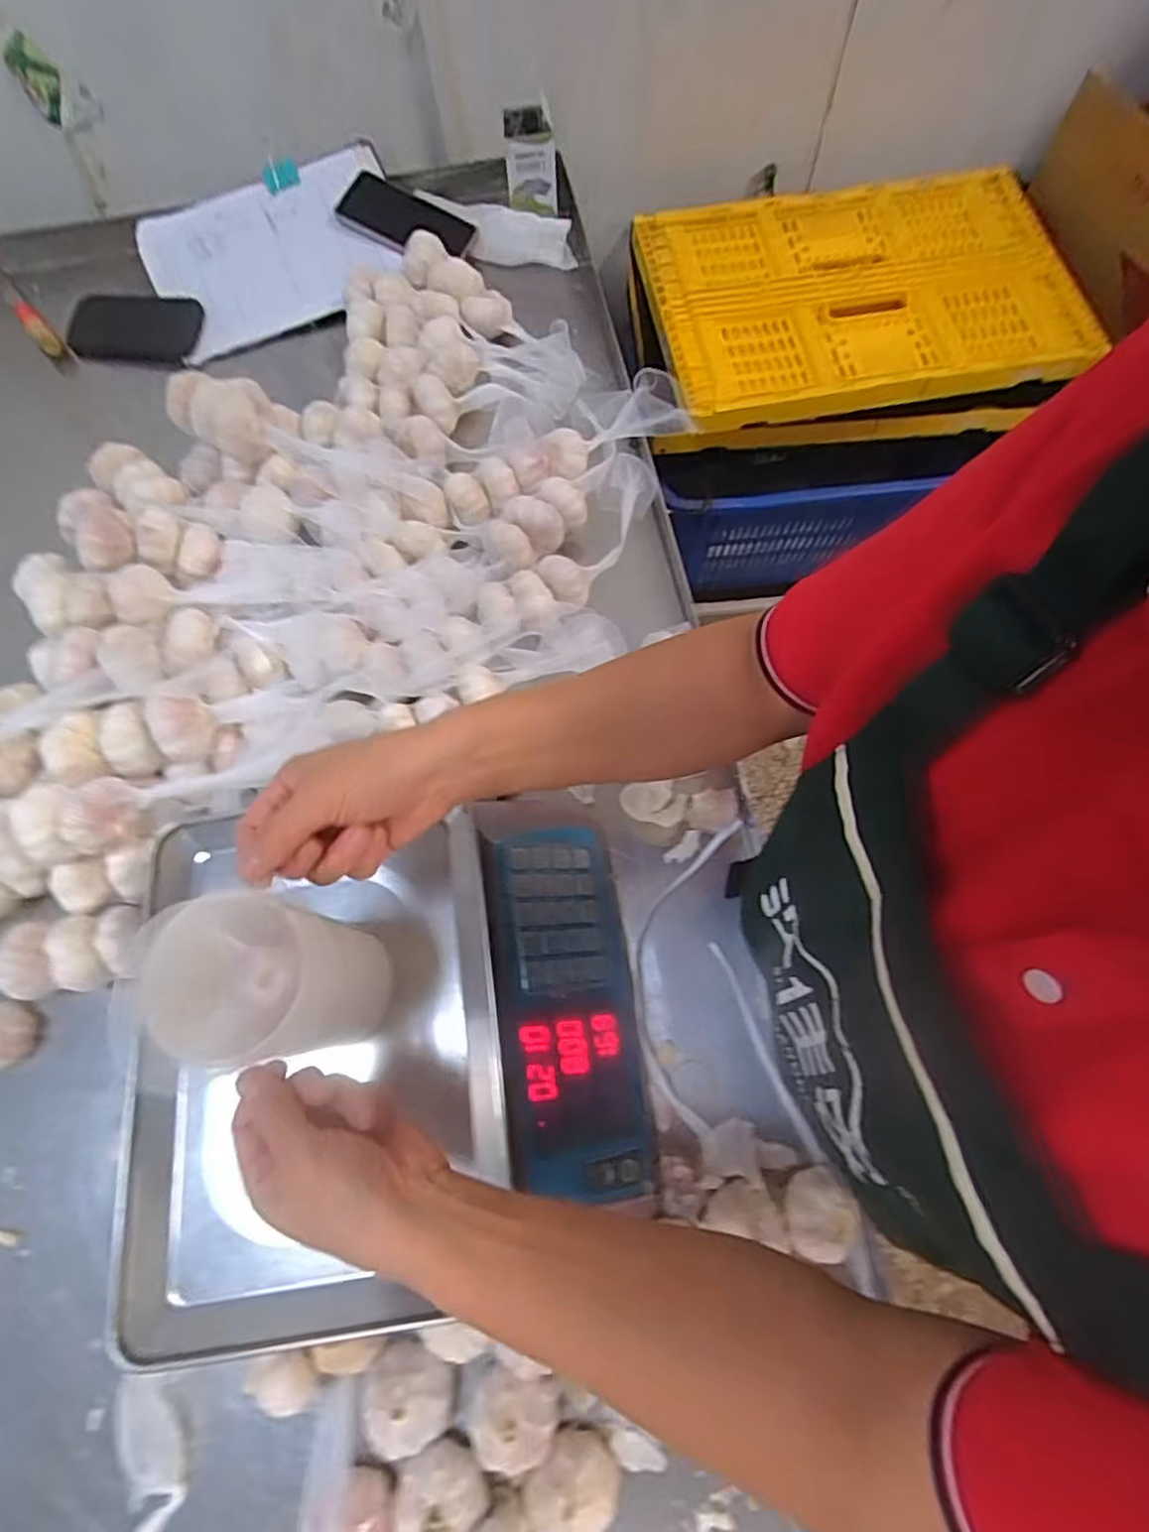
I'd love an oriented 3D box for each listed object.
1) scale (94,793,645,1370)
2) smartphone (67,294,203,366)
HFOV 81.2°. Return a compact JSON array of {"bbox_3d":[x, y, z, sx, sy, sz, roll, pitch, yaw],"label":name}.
[{"bbox_3d":[-0.119,0.196,0.488,0.328,0.117,0.309,-9,71,-3],"label":"scale"},{"bbox_3d":[-0.530,-0.533,0.814,0.145,0.017,0.085,1,91,-6],"label":"smartphone"}]

